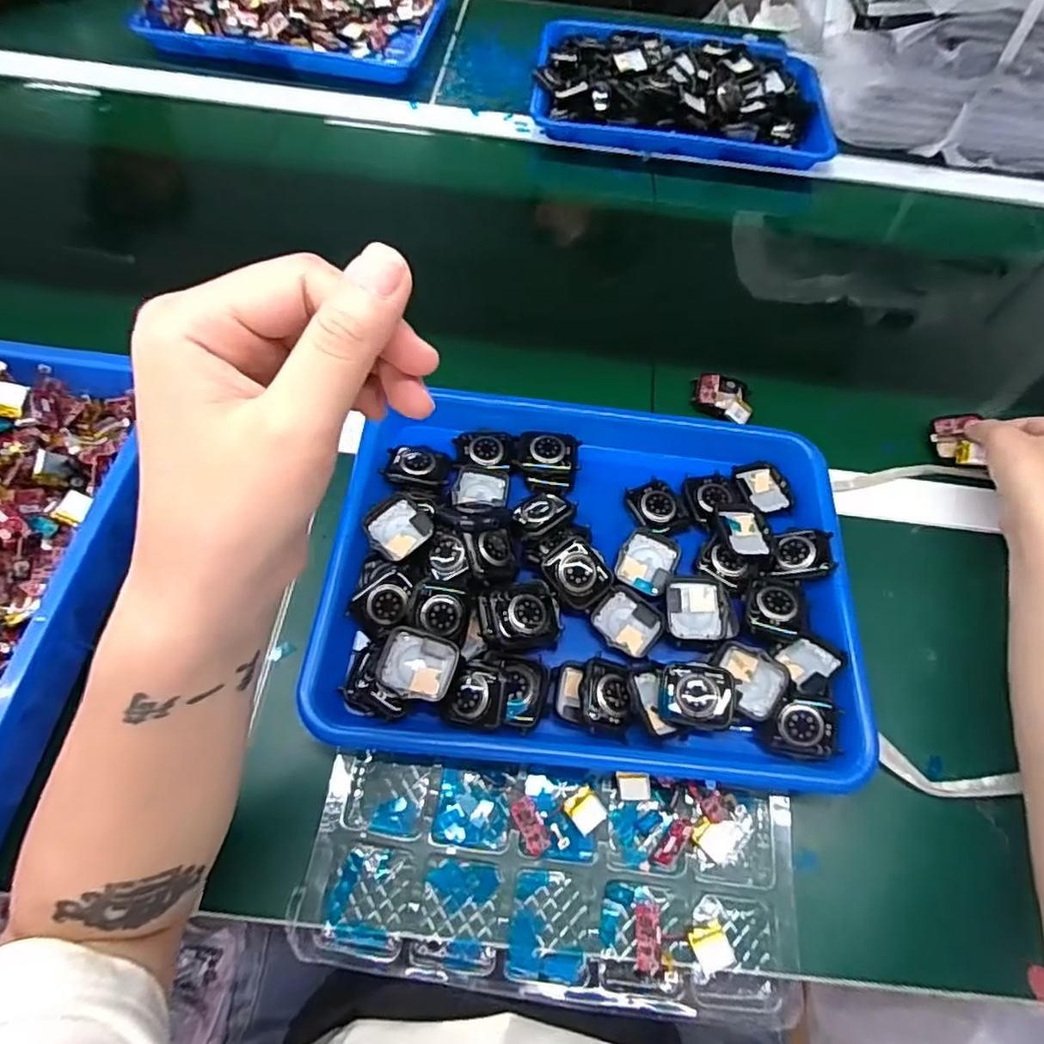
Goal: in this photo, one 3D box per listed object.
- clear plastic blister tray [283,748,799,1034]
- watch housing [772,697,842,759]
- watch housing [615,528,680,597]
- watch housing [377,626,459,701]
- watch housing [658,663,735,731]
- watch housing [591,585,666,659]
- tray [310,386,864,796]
[{"bbox_3d":[0.018,0.195,0.336,0.257,0.031,0.106,6,61,-1],"label":"clear plastic blister tray"},{"bbox_3d":[0.164,0.119,0.353,0.036,0.007,0.033,-1,78,6],"label":"watch housing"},{"bbox_3d":[0.082,0.027,0.406,0.035,0.008,0.042,20,62,6],"label":"watch housing"},{"bbox_3d":[-0.060,0.082,0.353,0.042,0.009,0.037,14,67,-4],"label":"watch housing"},{"bbox_3d":[0.102,0.102,0.360,0.040,0.011,0.037,4,62,4],"label":"watch housing"},{"bbox_3d":[0.067,0.063,0.388,0.041,0.011,0.037,32,64,13],"label":"watch housing"},{"bbox_3d":[0.045,0.022,0.396,0.316,0.047,0.251,6,61,-1],"label":"tray"}]

